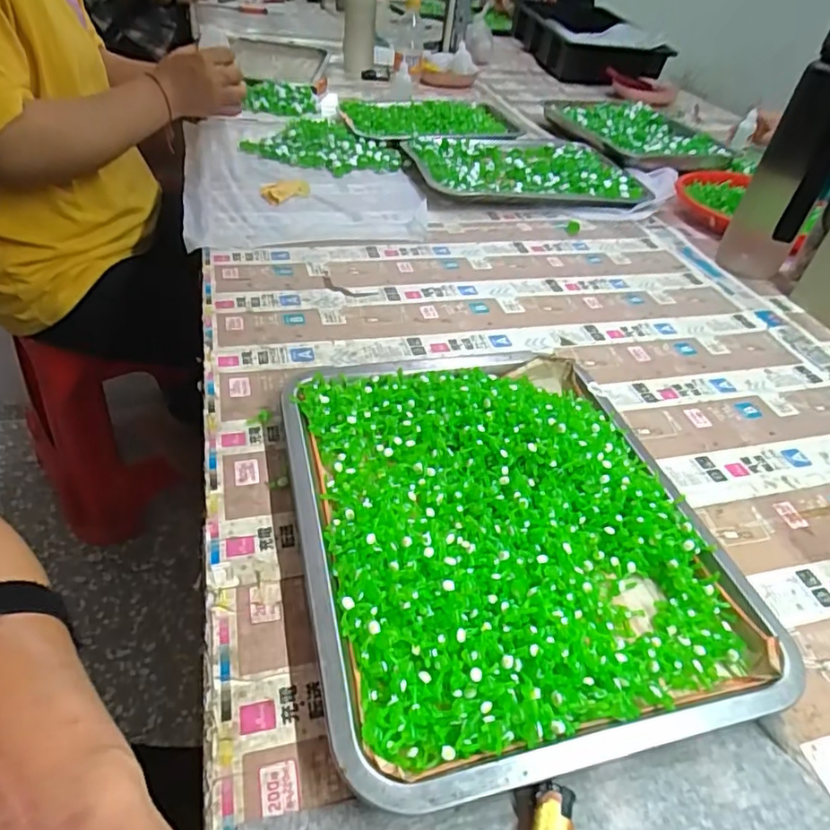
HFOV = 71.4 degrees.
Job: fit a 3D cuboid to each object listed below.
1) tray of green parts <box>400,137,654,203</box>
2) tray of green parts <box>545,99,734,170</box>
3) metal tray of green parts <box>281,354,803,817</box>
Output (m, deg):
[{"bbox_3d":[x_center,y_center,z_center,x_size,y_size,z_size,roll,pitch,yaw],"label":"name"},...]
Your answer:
[{"bbox_3d":[0.163,-0.397,0.922,0.318,0.030,0.291,-6,43,-14],"label":"tray of green parts"},{"bbox_3d":[0.441,-0.541,1.091,0.270,0.029,0.363,-5,42,-13],"label":"tray of green parts"},{"bbox_3d":[0.054,0.063,0.381,0.252,0.035,0.301,-6,43,-15],"label":"metal tray of green parts"}]

